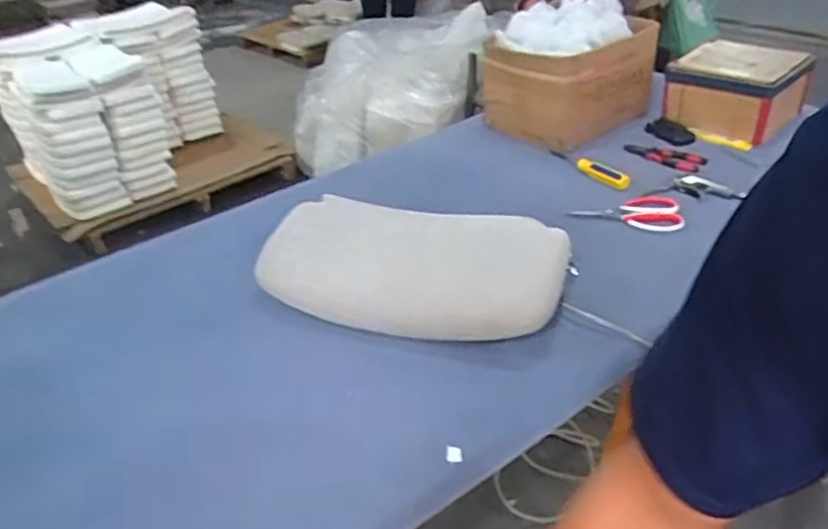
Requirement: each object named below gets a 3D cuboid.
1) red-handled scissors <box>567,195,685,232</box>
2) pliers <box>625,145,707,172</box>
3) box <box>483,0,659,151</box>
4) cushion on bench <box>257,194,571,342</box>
[{"bbox_3d":[0.355,-0.085,1.046,0.170,0.024,0.093,-1,30,7],"label":"red-handled scissors"},{"bbox_3d":[0.479,-0.207,1.201,0.152,0.017,0.061,26,44,38],"label":"pliers"},{"bbox_3d":[0.305,-0.397,1.275,0.314,0.244,0.212,-24,38,-27],"label":"box"},{"bbox_3d":[-0.006,0.007,0.903,0.420,0.122,0.176,10,36,21],"label":"cushion on bench"}]

